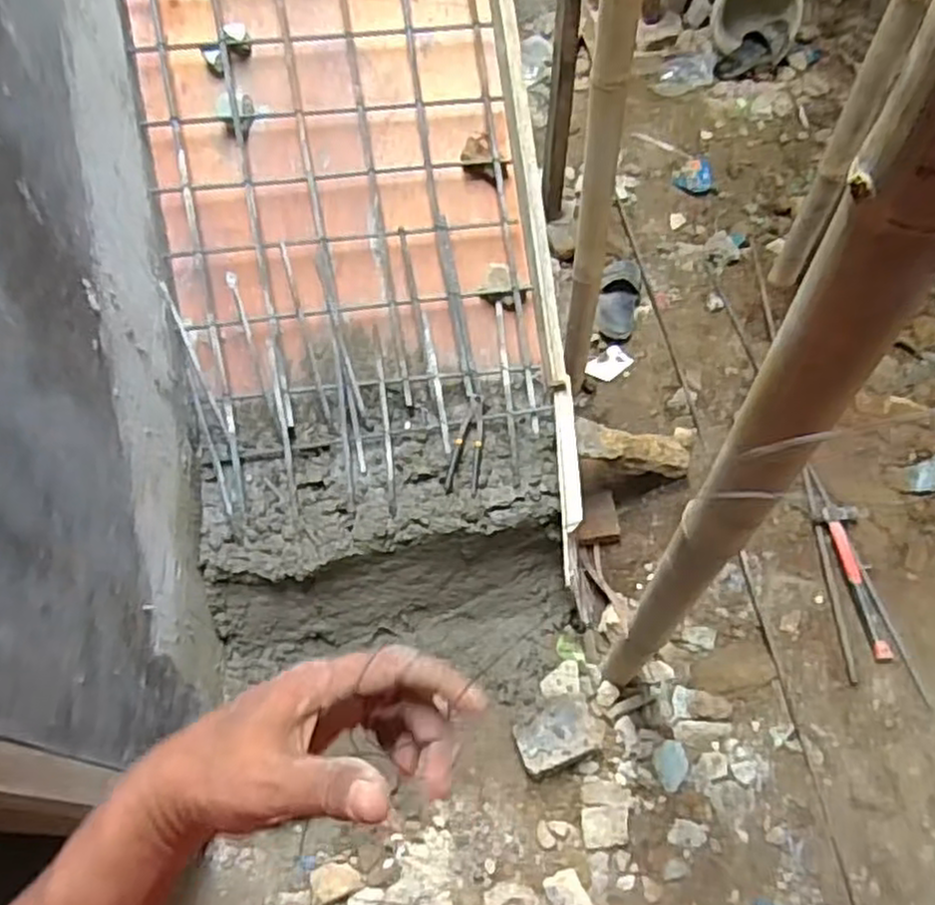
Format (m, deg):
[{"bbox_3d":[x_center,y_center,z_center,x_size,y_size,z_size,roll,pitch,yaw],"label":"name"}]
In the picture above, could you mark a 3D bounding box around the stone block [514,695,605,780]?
[{"bbox_3d":[0.169,0.507,1.359,0.168,0.085,0.118,-18,62,-9],"label":"stone block"}]

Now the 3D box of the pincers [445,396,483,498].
[{"bbox_3d":[0.007,-0.017,1.468,0.059,0.019,0.219,10,59,5],"label":"pincers"}]

